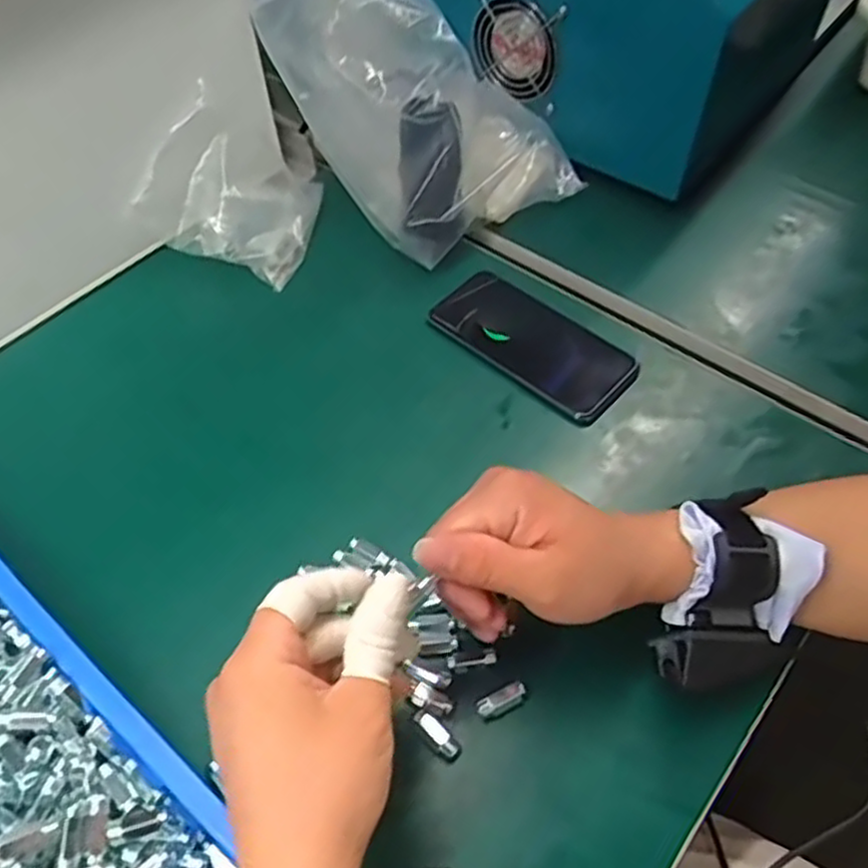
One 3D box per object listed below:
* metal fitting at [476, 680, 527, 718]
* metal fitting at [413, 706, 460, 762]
[{"bbox_3d":[0.037,0.144,0.402,0.028,0.006,0.012,-23,58,-15],"label":"metal fitting"},{"bbox_3d":[0.001,0.159,0.392,0.011,0.008,0.030,-37,62,-23],"label":"metal fitting"}]

